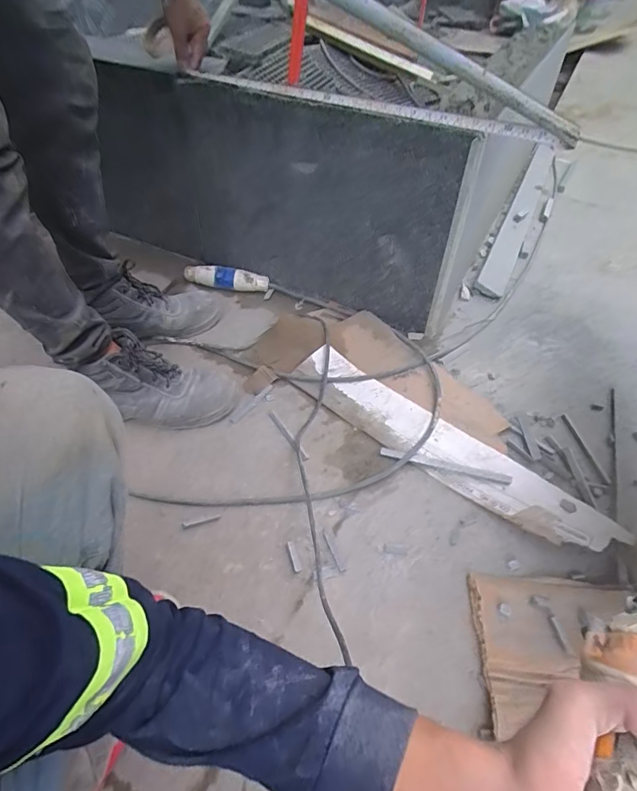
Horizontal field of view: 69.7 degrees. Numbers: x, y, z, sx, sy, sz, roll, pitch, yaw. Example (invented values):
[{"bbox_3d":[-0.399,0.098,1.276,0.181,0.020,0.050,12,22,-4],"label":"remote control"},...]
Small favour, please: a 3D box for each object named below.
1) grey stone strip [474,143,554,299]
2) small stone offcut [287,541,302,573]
[{"bbox_3d":[0.657,-0.607,1.461,0.073,0.029,1.111,21,49,16],"label":"grey stone strip"},{"bbox_3d":[-0.034,0.228,0.650,0.011,0.004,0.047,-11,48,-14],"label":"small stone offcut"}]

